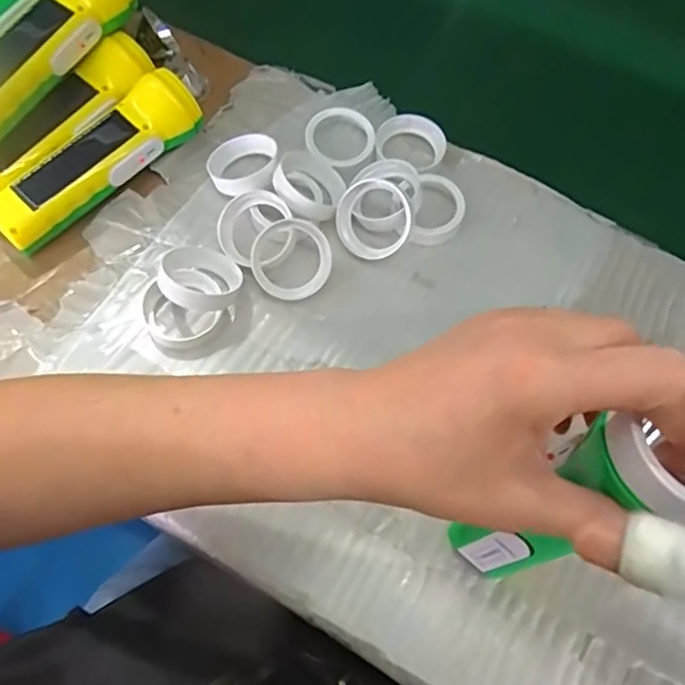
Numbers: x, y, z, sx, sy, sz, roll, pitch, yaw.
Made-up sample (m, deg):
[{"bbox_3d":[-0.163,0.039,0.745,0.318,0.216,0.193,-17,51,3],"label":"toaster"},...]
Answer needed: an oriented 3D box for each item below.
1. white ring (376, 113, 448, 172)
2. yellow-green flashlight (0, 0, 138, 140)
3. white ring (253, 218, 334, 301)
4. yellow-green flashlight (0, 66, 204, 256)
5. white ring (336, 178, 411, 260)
[{"bbox_3d":[0.054,-0.153,0.464,0.051,0.015,0.047,1,65,-2],"label":"white ring"},{"bbox_3d":[-0.218,-0.205,0.425,0.055,0.061,0.161,34,68,13],"label":"yellow-green flashlight"},{"bbox_3d":[-0.035,-0.056,0.408,0.053,0.009,0.052,-1,102,-4],"label":"white ring"},{"bbox_3d":[-0.175,-0.130,0.433,0.040,0.042,0.163,42,70,16],"label":"yellow-green flashlight"},{"bbox_3d":[0.022,-0.086,0.426,0.052,0.022,0.052,1,98,7],"label":"white ring"}]

